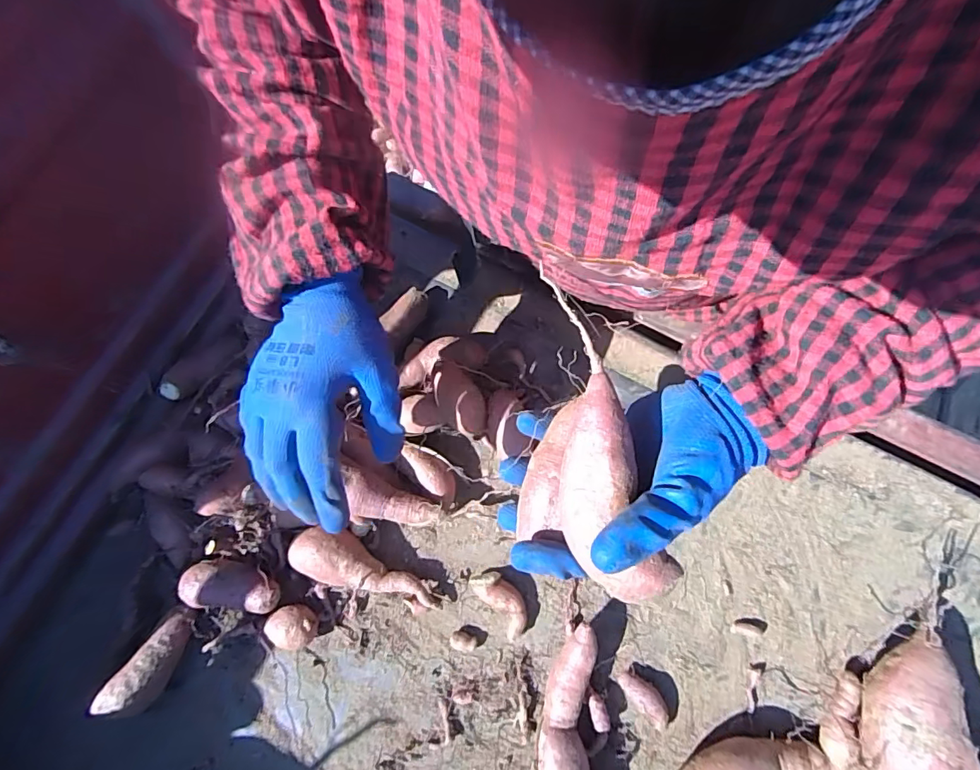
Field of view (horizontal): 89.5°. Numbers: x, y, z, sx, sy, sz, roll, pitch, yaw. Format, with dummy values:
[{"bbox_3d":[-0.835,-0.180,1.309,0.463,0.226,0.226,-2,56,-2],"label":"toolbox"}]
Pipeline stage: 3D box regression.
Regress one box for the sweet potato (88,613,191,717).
[{"bbox_3d":[-0.296,0.245,0.430,0.031,0.031,0.088,28,73,11],"label":"sweet potato"}]

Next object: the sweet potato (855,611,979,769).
[{"bbox_3d":[0.285,0.245,0.335,0.047,0.048,0.158,7,70,4],"label":"sweet potato"}]

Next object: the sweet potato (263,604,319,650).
[{"bbox_3d":[-0.175,0.214,0.436,0.044,0.034,0.036,-4,70,0],"label":"sweet potato"}]

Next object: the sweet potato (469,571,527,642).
[{"bbox_3d":[0.011,0.184,0.423,0.028,0.025,0.058,-35,73,-11],"label":"sweet potato"}]

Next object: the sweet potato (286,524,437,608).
[{"bbox_3d":[-0.110,0.159,0.435,0.131,0.039,0.049,11,70,6],"label":"sweet potato"}]

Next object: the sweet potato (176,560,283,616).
[{"bbox_3d":[-0.226,0.175,0.432,0.089,0.034,0.039,3,70,3],"label":"sweet potato"}]

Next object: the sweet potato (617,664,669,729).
[{"bbox_3d":[0.121,0.246,0.389,0.019,0.018,0.045,-41,74,-12],"label":"sweet potato"}]

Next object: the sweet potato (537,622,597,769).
[{"bbox_3d":[0.061,0.275,0.375,0.050,0.036,0.161,-4,70,0],"label":"sweet potato"}]

